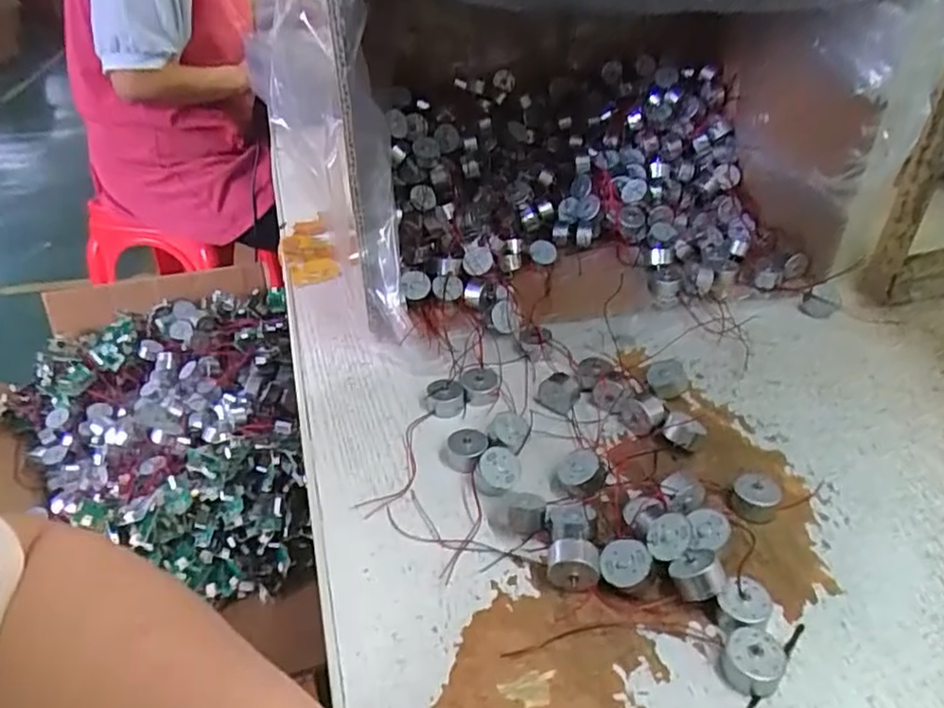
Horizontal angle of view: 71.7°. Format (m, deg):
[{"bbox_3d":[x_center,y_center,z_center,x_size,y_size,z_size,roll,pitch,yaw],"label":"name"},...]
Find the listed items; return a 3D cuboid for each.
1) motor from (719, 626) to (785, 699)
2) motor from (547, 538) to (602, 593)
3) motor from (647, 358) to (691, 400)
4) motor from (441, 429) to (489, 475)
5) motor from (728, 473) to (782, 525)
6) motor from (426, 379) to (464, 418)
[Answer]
[{"bbox_3d":[0.119,0.128,0.274,0.023,0.014,0.025,-1,35,0],"label":"motor"},{"bbox_3d":[0.048,0.099,0.307,0.025,0.023,0.016,-4,35,-4],"label":"motor"},{"bbox_3d":[0.127,0.017,0.423,0.026,0.024,0.022,11,37,17],"label":"motor"},{"bbox_3d":[-0.005,0.057,0.378,0.027,0.013,0.026,-1,35,0],"label":"motor"},{"bbox_3d":[0.149,0.075,0.345,0.023,0.018,0.019,18,39,24],"label":"motor"},{"bbox_3d":[-0.017,0.027,0.416,0.023,0.013,0.024,1,35,2],"label":"motor"}]

